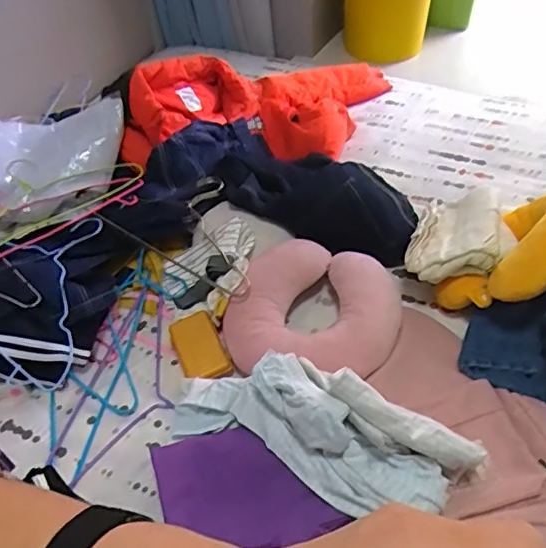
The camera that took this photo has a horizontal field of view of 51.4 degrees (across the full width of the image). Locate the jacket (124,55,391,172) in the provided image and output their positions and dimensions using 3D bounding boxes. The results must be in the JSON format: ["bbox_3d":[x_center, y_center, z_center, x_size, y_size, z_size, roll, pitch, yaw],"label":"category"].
[{"bbox_3d":[0.001,-0.400,1.307,0.731,0.168,0.306,-16,42,-32],"label":"jacket"}]

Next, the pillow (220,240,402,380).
[{"bbox_3d":[0.070,0.059,0.930,0.280,0.077,0.235,9,47,13],"label":"pillow"}]

